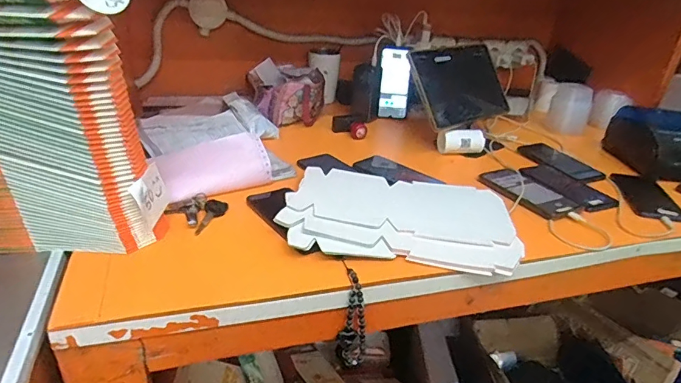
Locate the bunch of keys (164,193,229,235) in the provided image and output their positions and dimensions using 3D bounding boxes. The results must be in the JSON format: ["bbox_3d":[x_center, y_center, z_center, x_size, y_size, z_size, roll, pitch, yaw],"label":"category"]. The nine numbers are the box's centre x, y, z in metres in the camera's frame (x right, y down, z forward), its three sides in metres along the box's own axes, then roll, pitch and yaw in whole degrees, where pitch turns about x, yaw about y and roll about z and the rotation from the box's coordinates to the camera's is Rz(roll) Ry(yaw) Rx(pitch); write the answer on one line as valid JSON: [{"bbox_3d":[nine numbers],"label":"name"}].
[{"bbox_3d":[-0.198,0.024,0.655,0.077,0.016,0.078,20,32,31],"label":"bunch of keys"}]

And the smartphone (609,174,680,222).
[{"bbox_3d":[0.543,0.008,0.814,0.089,0.008,0.184,9,27,10],"label":"smartphone"}]

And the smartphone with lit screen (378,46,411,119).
[{"bbox_3d":[0.132,-0.266,1.119,0.071,0.168,0.010,4,18,10],"label":"smartphone with lit screen"}]

